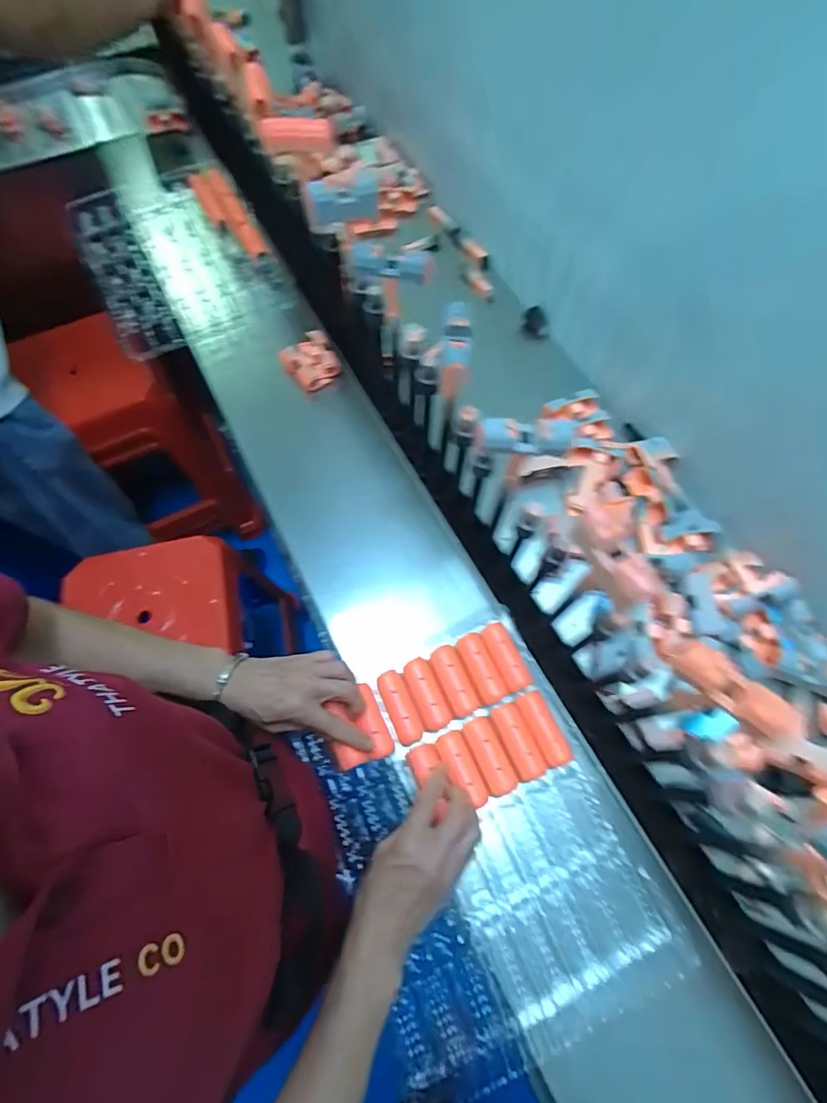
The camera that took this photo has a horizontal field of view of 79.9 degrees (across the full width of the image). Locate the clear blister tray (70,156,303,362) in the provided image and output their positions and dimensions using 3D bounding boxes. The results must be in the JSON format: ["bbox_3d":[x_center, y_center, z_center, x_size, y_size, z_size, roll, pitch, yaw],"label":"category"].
[{"bbox_3d":[-0.399,-0.497,0.833,0.273,0.039,0.376,-28,73,-7],"label":"clear blister tray"}]

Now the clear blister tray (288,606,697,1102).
[{"bbox_3d":[0.061,0.276,0.482,0.265,0.055,0.357,-23,68,-11],"label":"clear blister tray"}]

